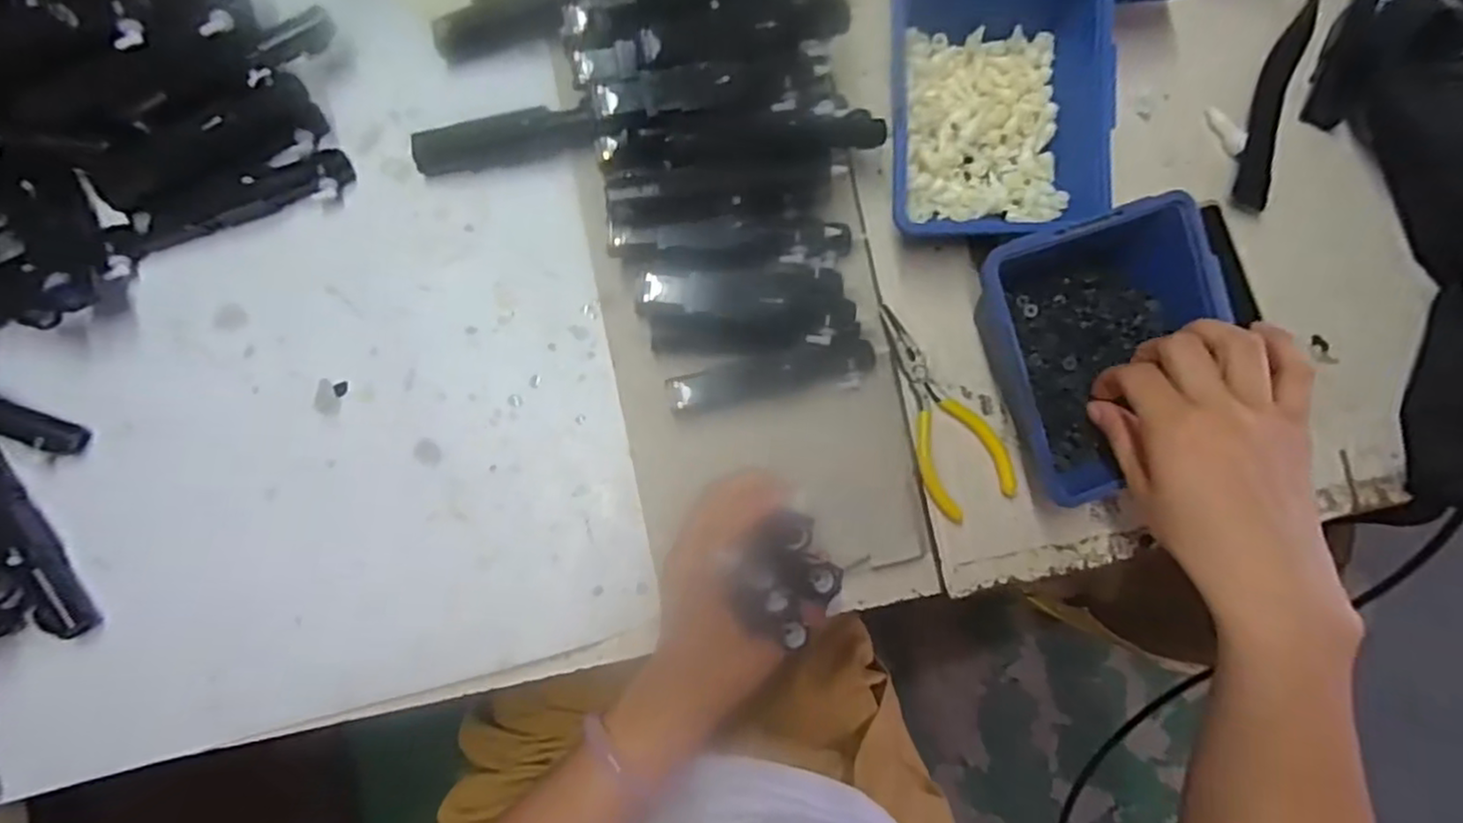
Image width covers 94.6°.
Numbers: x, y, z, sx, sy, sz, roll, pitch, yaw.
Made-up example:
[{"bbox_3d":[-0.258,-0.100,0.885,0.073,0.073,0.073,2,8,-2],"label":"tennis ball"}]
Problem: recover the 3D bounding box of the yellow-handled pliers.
[{"bbox_3d":[0.126,-0.004,0.395,0.050,0.007,0.127,-17,85,-5],"label":"yellow-handled pliers"}]

